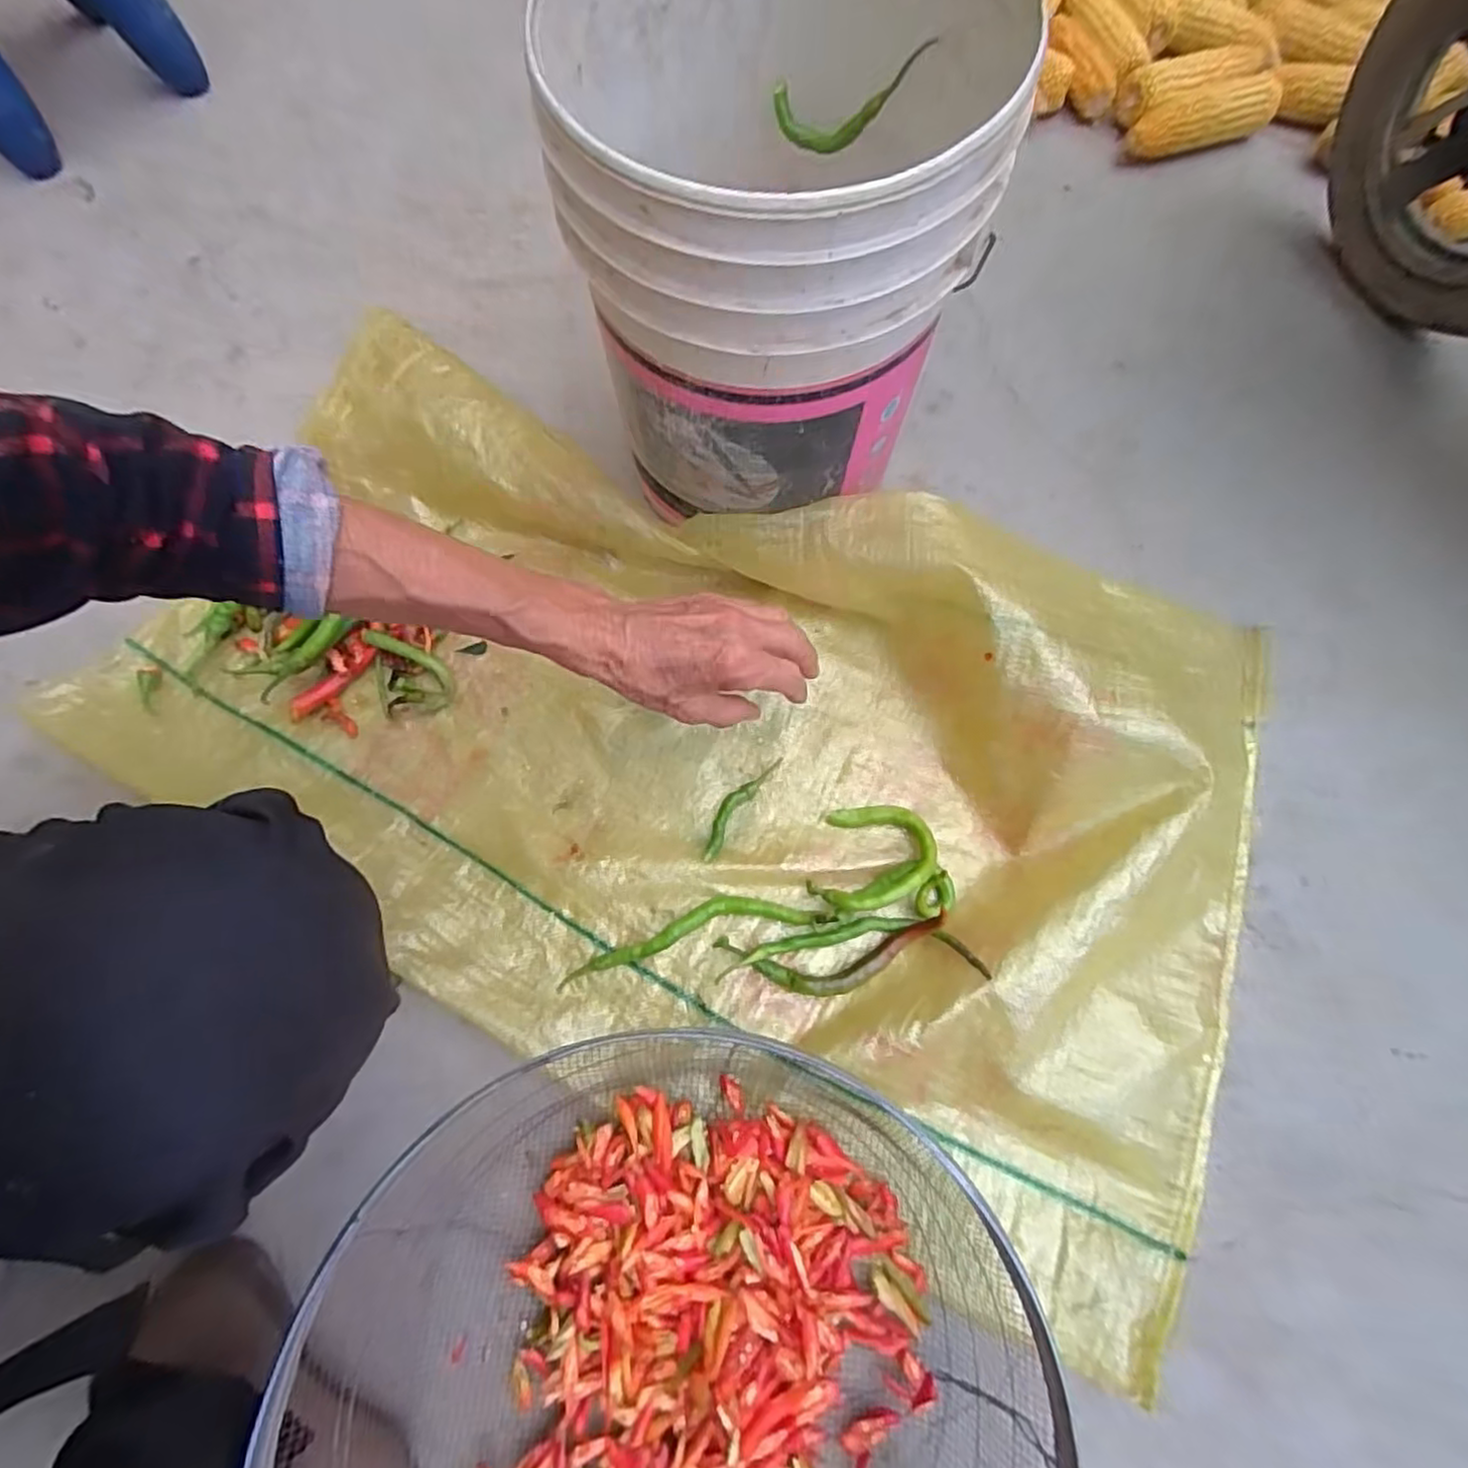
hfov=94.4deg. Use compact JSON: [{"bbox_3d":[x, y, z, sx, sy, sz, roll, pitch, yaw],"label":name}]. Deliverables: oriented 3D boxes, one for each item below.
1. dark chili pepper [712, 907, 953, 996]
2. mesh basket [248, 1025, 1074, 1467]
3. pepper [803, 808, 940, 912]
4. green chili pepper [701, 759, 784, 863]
[{"bbox_3d":[0.081,0.182,0.549,0.183,0.030,0.052,-7,74,-2],"label":"dark chili pepper"},{"bbox_3d":[-0.032,0.427,0.422,0.431,0.138,0.420,0,74,0],"label":"mesh basket"},{"bbox_3d":[0.116,0.102,0.568,0.104,0.041,0.086,-5,74,-1],"label":"pepper"},{"bbox_3d":[0.002,0.061,0.592,0.022,0.017,0.109,33,77,9],"label":"green chili pepper"}]

